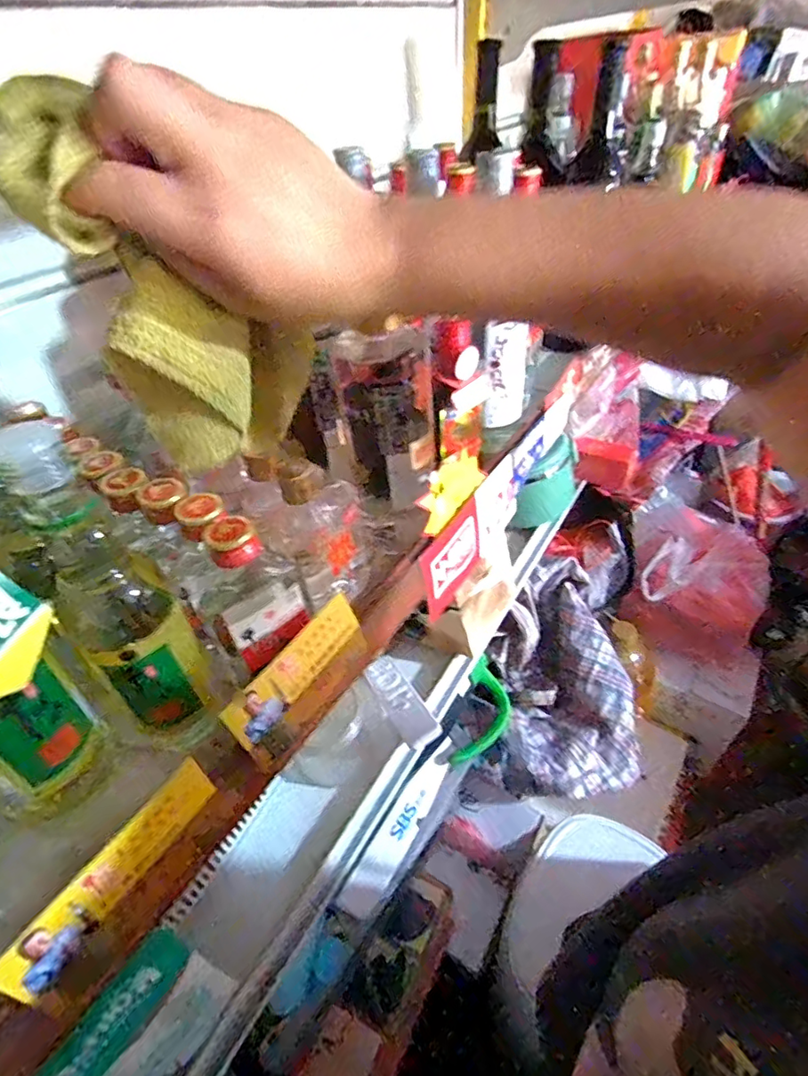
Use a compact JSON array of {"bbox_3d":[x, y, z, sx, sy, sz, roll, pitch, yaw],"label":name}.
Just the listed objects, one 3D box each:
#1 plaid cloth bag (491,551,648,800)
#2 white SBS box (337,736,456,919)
[{"bbox_3d":[0.245,0.209,0.859,0.218,0.179,0.311,-10,42,-5],"label":"plaid cloth bag"},{"bbox_3d":[0.007,0.359,0.696,0.040,0.041,0.243,21,48,27],"label":"white SBS box"}]

